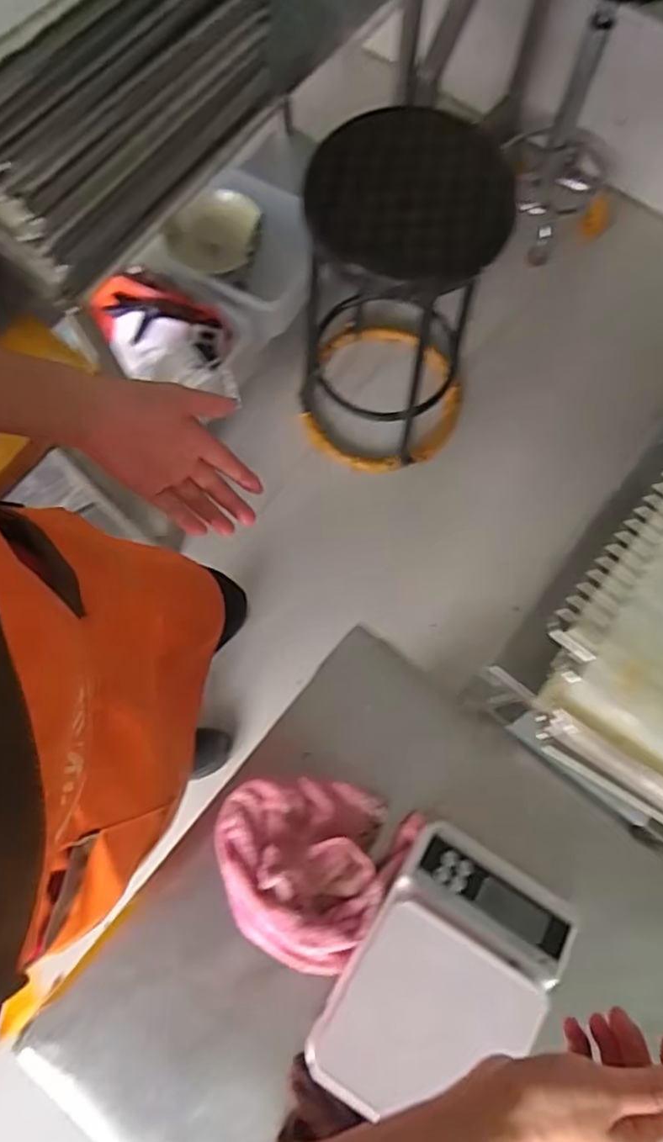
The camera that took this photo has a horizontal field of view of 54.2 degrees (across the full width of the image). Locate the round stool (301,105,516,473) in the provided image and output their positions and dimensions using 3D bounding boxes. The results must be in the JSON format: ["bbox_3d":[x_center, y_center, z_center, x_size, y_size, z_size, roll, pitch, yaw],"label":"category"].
[{"bbox_3d":[0.108,-0.482,1.199,0.334,0.641,0.329,0,75,0],"label":"round stool"}]

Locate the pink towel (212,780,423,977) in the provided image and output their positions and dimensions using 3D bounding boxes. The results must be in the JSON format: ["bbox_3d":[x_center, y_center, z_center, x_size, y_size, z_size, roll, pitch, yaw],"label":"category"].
[{"bbox_3d":[-0.027,0.261,0.586,0.159,0.044,0.159,30,77,8],"label":"pink towel"}]

